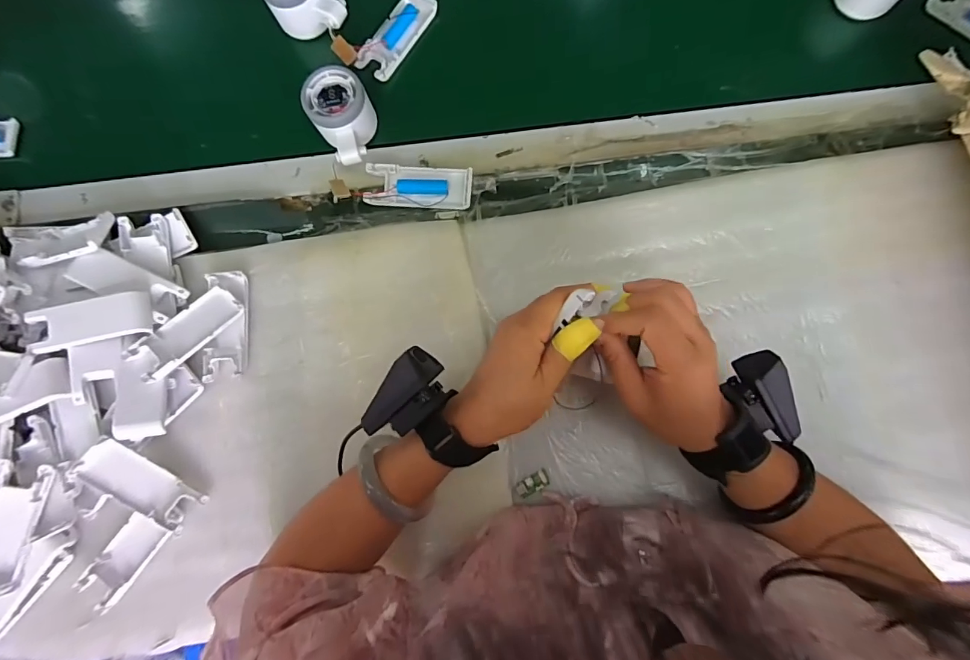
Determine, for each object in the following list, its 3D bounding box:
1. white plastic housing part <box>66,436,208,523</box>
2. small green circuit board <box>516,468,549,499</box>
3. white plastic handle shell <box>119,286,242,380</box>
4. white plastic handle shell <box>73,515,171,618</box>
[{"bbox_3d":[-0.304,0.137,0.387,0.100,0.012,0.043,37,84,-15],"label":"white plastic housing part"},{"bbox_3d":[0.043,0.138,0.391,0.029,0.004,0.015,-28,80,-2],"label":"small green circuit board"},{"bbox_3d":[-0.277,0.002,0.407,0.043,0.016,0.099,41,71,8],"label":"white plastic handle shell"},{"bbox_3d":[-0.320,0.201,0.391,0.040,0.023,0.089,38,85,8],"label":"white plastic handle shell"}]

